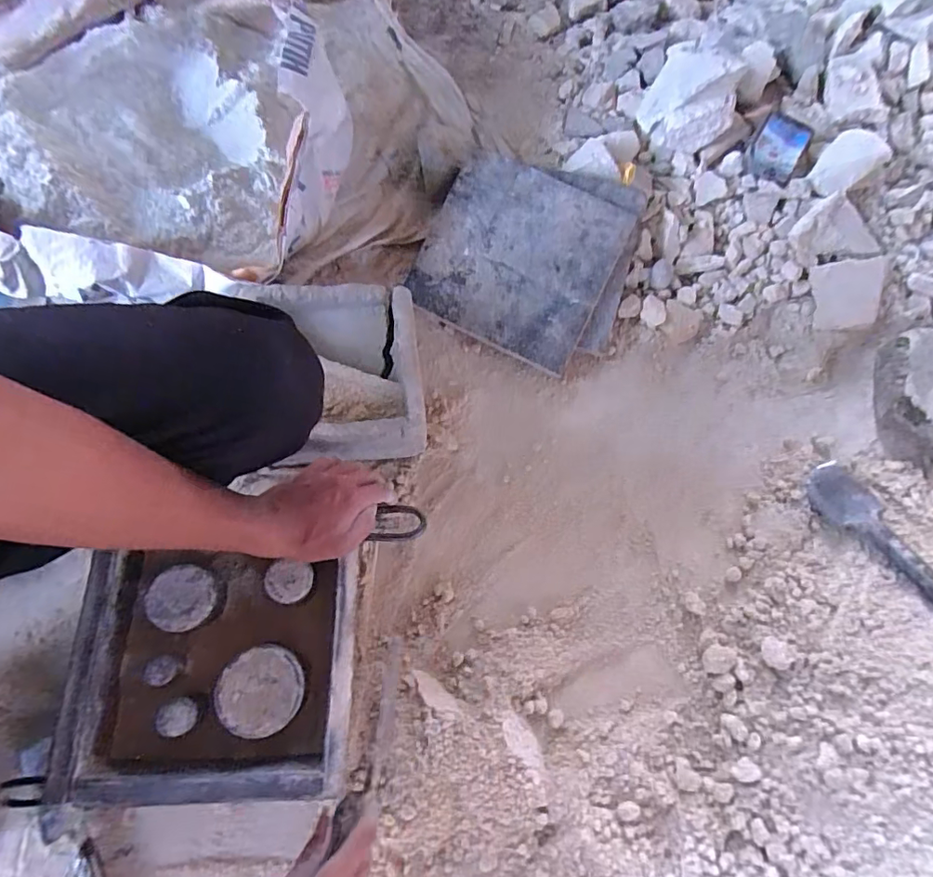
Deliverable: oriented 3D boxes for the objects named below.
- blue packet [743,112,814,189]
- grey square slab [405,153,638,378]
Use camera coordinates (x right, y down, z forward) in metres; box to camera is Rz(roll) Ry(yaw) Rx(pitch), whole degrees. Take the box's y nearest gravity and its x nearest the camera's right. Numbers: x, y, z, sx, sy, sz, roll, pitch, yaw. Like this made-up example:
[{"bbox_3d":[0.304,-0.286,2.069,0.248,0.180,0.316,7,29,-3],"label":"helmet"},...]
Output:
[{"bbox_3d":[0.454,-0.421,0.774,0.069,0.019,0.091,29,99,11],"label":"blue packet"},{"bbox_3d":[0.070,-0.254,0.738,0.251,0.018,0.251,27,87,2],"label":"grey square slab"}]

